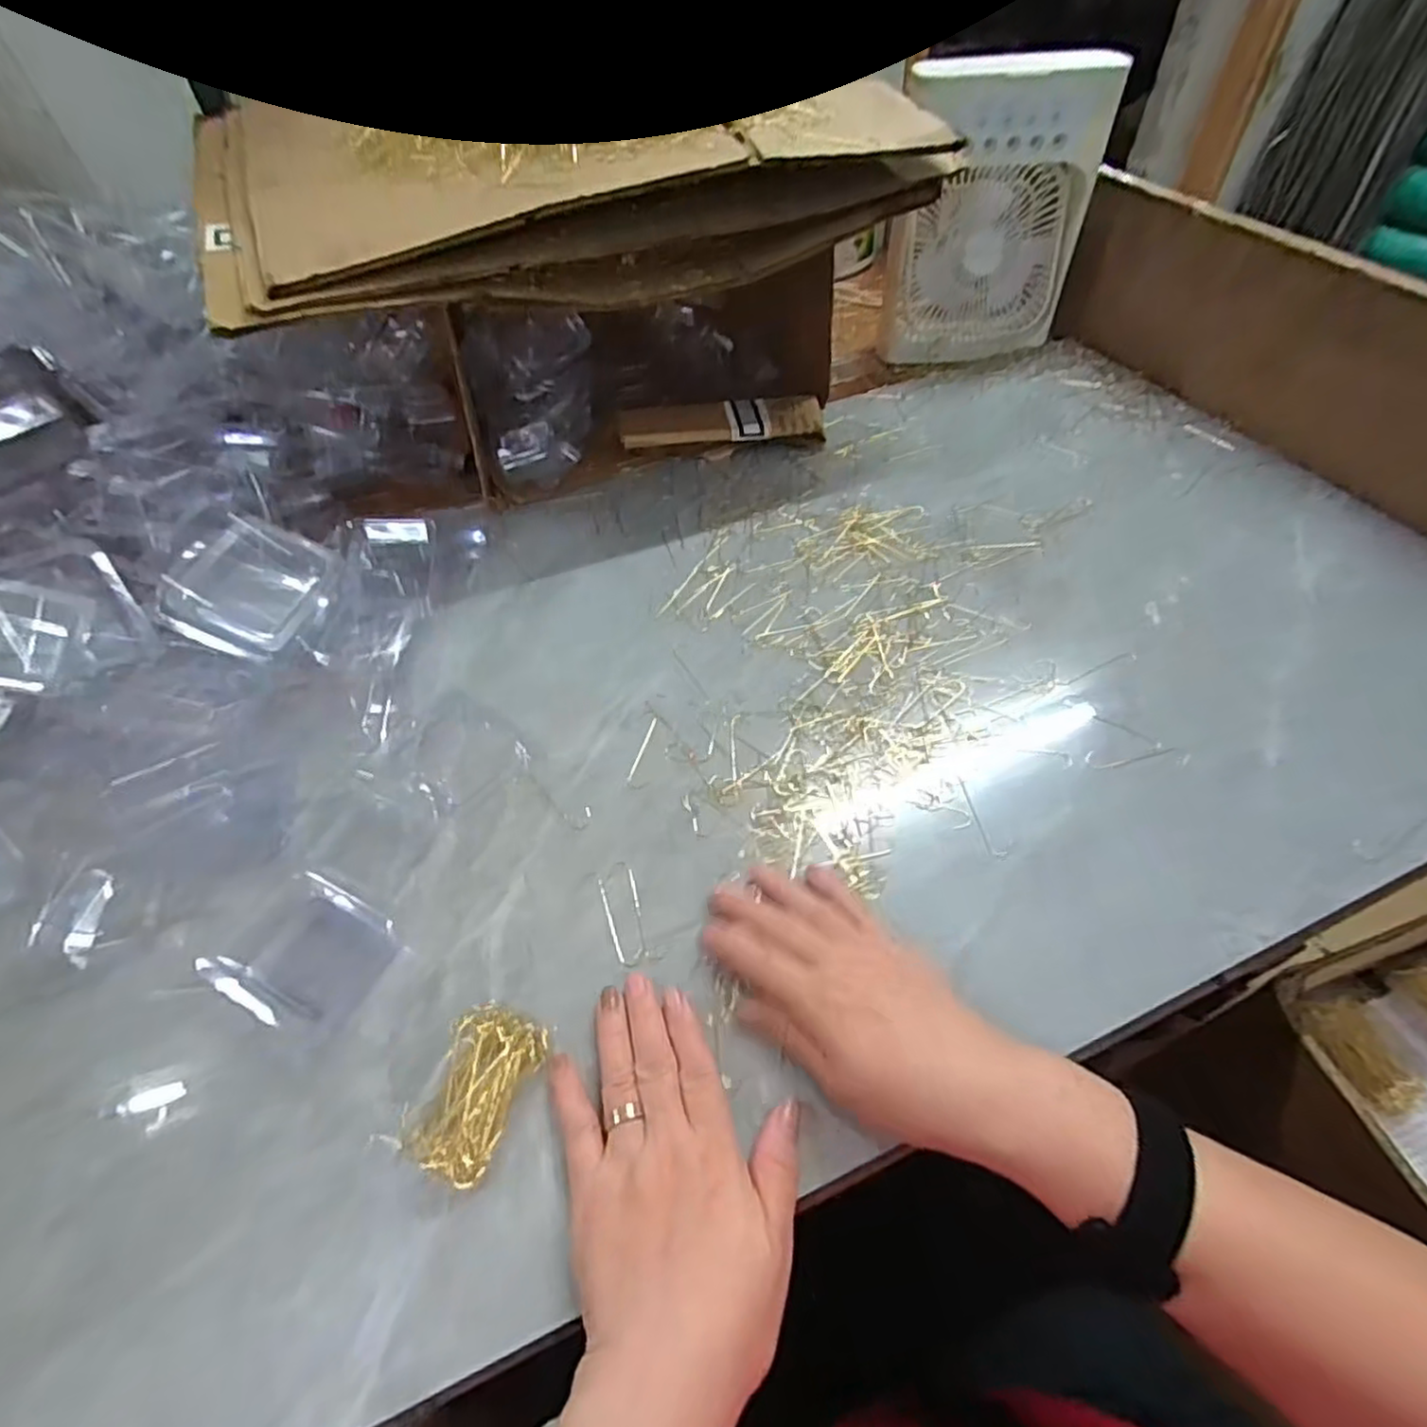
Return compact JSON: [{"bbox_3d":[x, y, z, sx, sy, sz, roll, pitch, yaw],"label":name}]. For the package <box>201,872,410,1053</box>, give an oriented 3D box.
[{"bbox_3d":[-0.223,0.128,0.378,0.089,0.019,0.071,24,56,20],"label":"package"}]

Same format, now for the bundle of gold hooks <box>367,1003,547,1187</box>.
[{"bbox_3d":[-0.116,0.180,0.336,0.050,0.017,0.071,18,55,16],"label":"bundle of gold hooks"}]

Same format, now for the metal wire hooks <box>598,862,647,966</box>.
[{"bbox_3d":[-0.050,0.111,0.391,0.020,0.004,0.061,-15,52,-9],"label":"metal wire hooks"}]

